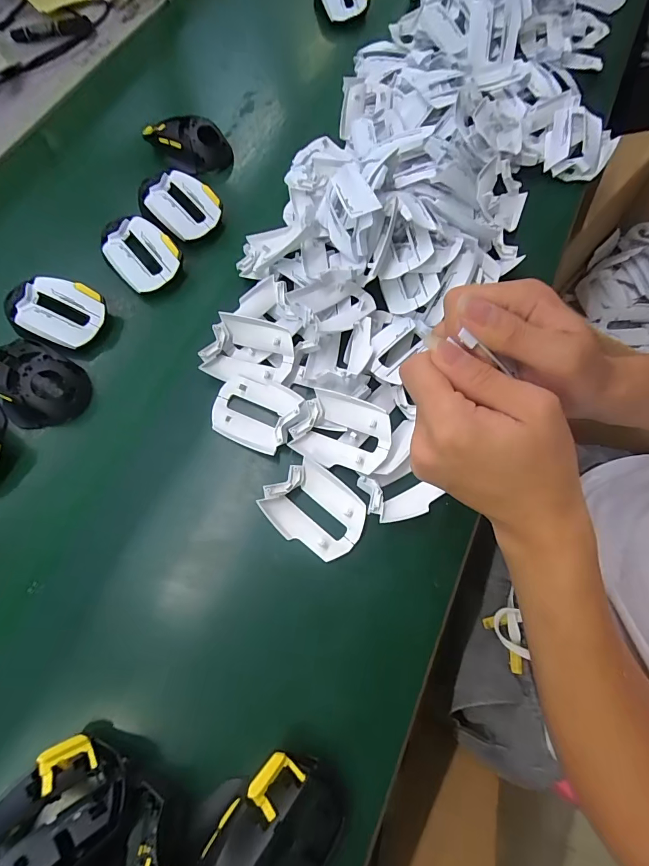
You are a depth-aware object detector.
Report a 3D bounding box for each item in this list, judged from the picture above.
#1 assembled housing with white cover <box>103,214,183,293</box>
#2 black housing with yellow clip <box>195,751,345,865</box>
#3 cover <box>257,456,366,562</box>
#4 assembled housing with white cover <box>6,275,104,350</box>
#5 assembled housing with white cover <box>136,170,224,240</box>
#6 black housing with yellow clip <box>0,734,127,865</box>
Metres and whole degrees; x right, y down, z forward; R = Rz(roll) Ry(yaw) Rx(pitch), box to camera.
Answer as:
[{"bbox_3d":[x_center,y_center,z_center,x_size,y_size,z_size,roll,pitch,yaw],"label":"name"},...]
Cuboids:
[{"bbox_3d":[-0.194,-0.189,0.423,0.064,0.040,0.087,-37,71,-12],"label":"assembled housing with white cover"},{"bbox_3d":[-0.038,0.247,0.239,0.070,0.038,0.099,41,75,17],"label":"black housing with yellow clip"},{"bbox_3d":[-0.006,0.062,0.318,0.077,0.018,0.061,41,75,17],"label":"cover"},{"bbox_3d":[-0.276,-0.121,0.401,0.105,0.036,0.066,13,69,7],"label":"assembled housing with white cover"},{"bbox_3d":[-0.163,-0.254,0.446,0.092,0.040,0.065,39,74,16],"label":"assembled housing with white cover"},{"bbox_3d":[-0.165,0.235,0.231,0.063,0.033,0.090,26,36,33],"label":"black housing with yellow clip"}]

